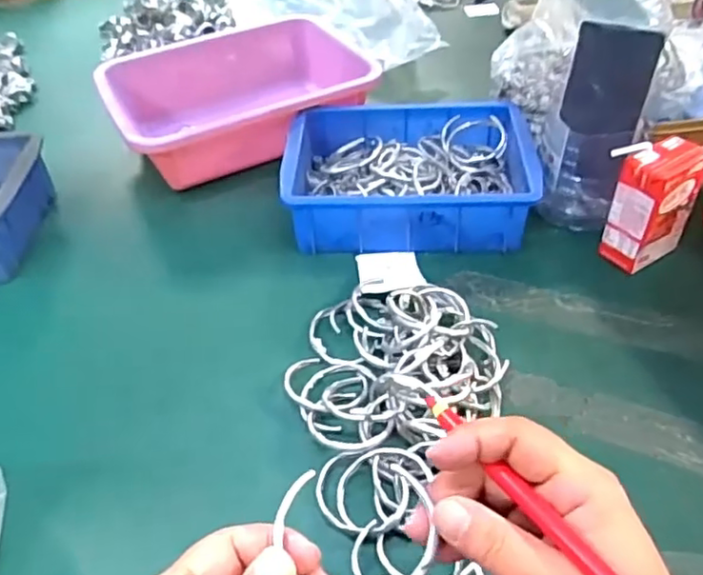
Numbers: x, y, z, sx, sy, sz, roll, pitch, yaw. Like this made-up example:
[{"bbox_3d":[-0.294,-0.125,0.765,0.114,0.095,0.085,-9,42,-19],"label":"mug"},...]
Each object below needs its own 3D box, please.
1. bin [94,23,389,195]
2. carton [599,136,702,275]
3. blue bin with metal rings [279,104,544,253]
[{"bbox_3d":[-0.141,-0.229,0.760,0.296,0.088,0.226,-18,47,-16],"label":"bin"},{"bbox_3d":[0.271,-0.074,0.557,0.067,0.120,0.045,-23,48,-20],"label":"carton"},{"bbox_3d":[0.057,-0.117,0.636,0.238,0.068,0.167,0,45,3],"label":"blue bin with metal rings"}]

